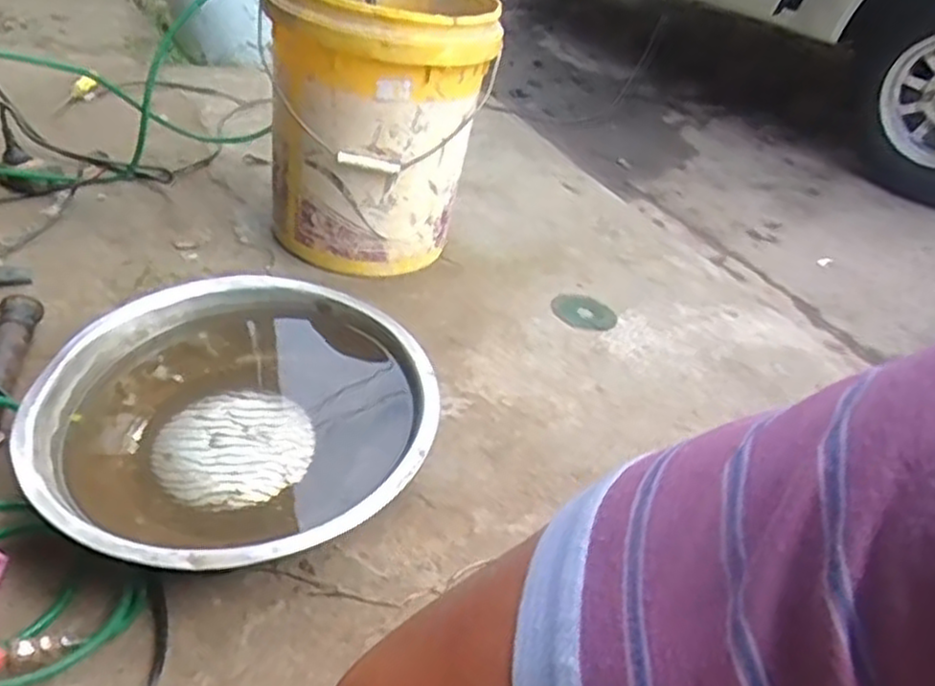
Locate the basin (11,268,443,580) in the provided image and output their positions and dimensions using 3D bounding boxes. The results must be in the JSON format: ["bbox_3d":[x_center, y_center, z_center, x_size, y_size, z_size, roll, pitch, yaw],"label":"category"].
[{"bbox_3d":[-0.224,0.069,0.753,0.369,0.088,0.373,2,40,-1],"label":"basin"}]

